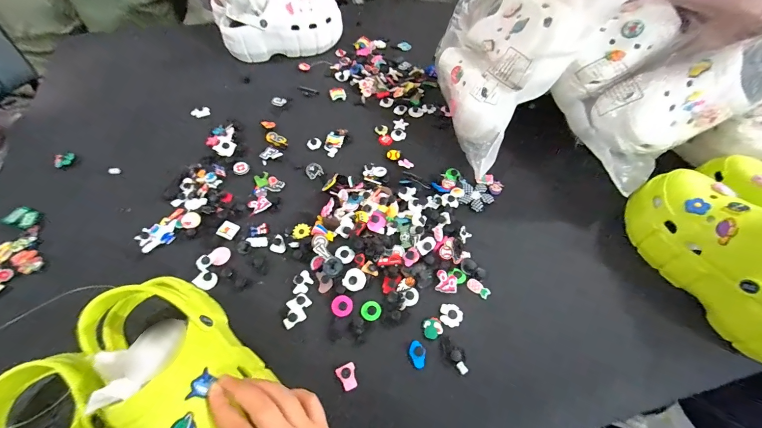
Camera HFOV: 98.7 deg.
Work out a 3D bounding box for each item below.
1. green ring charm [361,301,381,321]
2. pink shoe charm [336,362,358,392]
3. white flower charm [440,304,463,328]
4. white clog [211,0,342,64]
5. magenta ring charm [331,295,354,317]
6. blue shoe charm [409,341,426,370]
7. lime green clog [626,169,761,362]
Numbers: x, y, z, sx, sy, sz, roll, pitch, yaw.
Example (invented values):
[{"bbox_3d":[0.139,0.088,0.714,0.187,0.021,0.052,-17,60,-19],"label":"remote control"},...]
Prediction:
[{"bbox_3d":[-0.012,0.123,0.415,0.025,0.004,0.025,0,56,0],"label":"green ring charm"},{"bbox_3d":[-0.037,0.184,0.371,0.021,0.008,0.027,-25,60,-16],"label":"pink shoe charm"},{"bbox_3d":[0.088,0.126,0.411,0.028,0.008,0.028,0,56,0],"label":"white flower charm"},{"bbox_3d":[-0.224,-0.430,0.712,0.249,0.128,0.149,-18,58,-12],"label":"white clog"},{"bbox_3d":[-0.049,0.116,0.417,0.027,0.005,0.027,0,56,0],"label":"magenta ring charm"},{"bbox_3d":[0.043,0.165,0.385,0.019,0.004,0.029,7,56,4],"label":"blue shoe charm"},{"bbox_3d":[0.431,0.057,0.412,0.096,0.129,0.247,-20,58,-13],"label":"lime green clog"}]

